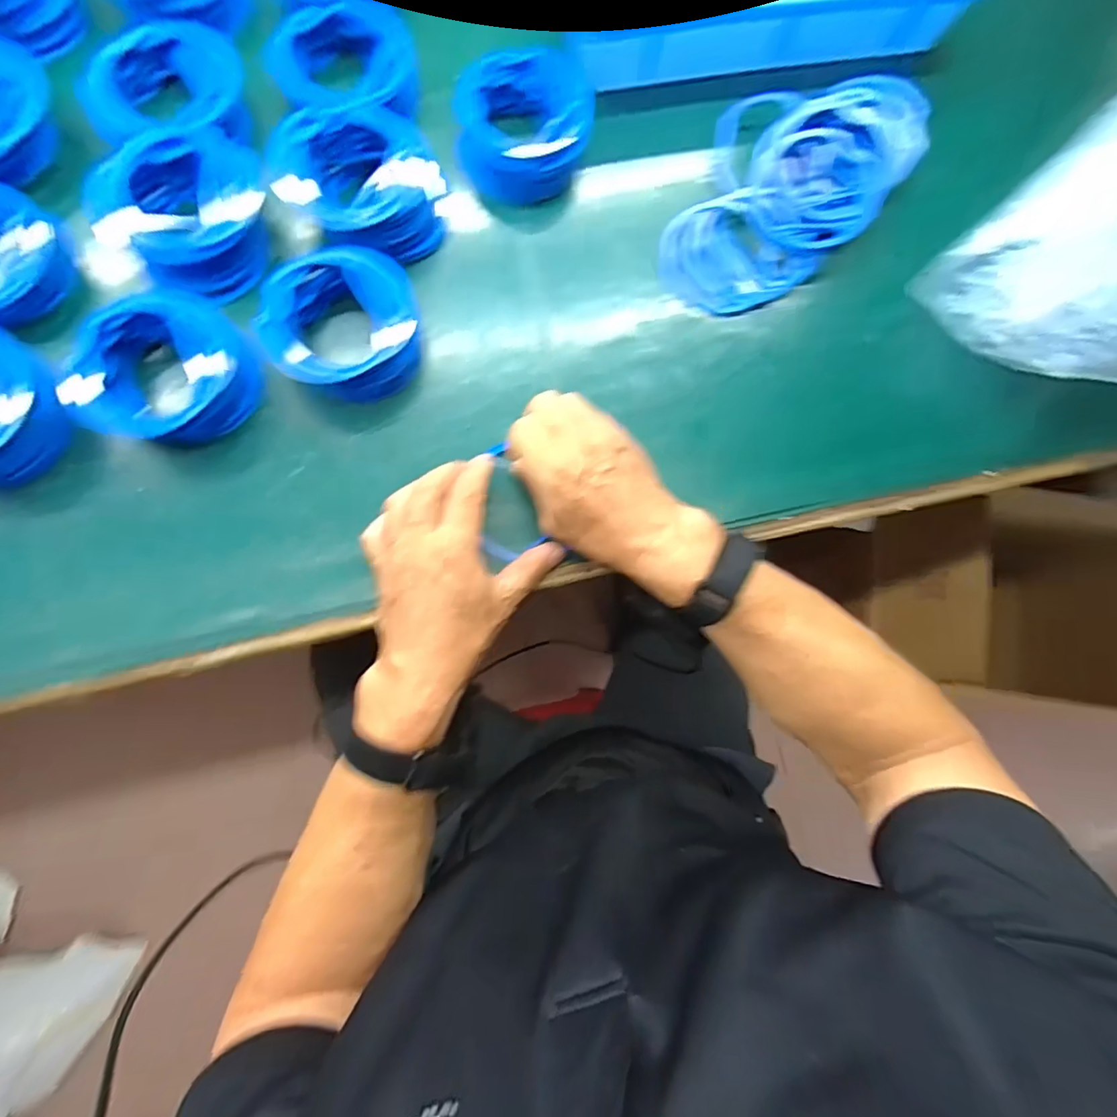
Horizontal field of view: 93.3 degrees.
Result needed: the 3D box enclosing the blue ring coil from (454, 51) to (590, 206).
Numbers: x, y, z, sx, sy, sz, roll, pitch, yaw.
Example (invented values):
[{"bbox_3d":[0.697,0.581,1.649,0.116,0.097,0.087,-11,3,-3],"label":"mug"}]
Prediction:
[{"bbox_3d":[-0.028,-0.350,0.427,0.104,0.035,0.111,1,81,-6],"label":"blue ring coil"}]

